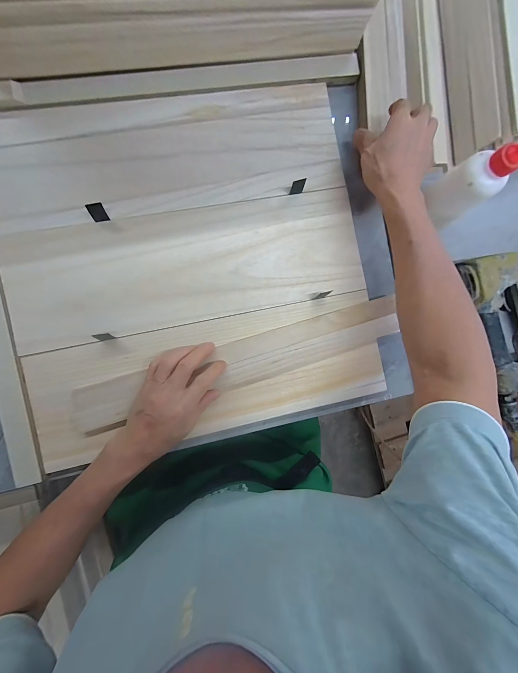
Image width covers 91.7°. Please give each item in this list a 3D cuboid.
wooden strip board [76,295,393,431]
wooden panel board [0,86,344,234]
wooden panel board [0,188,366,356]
[{"bbox_3d":[-0.014,0.031,0.346,0.443,0.011,0.055,-17,90,-6],"label":"wooden strip board"},{"bbox_3d":[-0.117,-0.247,0.334,0.461,0.015,0.151,-11,89,-7],"label":"wooden panel board"},{"bbox_3d":[-0.086,-0.096,0.339,0.460,0.007,0.148,-12,89,-7],"label":"wooden panel board"}]

